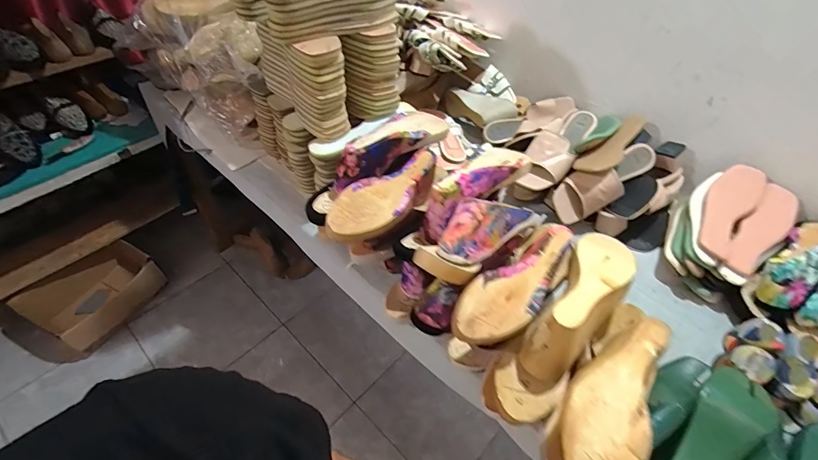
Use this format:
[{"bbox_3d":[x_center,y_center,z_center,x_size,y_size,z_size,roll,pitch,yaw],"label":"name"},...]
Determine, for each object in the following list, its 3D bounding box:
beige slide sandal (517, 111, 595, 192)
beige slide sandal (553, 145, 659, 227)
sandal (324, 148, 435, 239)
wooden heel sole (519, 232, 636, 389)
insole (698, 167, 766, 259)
[{"bbox_3d":[0.320,-0.172,0.836,0.095,0.074,0.245,35,69,24],"label":"beige slide sandal"},{"bbox_3d":[0.408,-0.097,0.810,0.227,0.116,0.094,-19,53,-20],"label":"beige slide sandal"},{"bbox_3d":[-0.026,-0.044,0.584,0.081,0.078,0.217,35,55,23],"label":"sandal"},{"bbox_3d":[0.227,0.082,0.491,0.079,0.089,0.233,32,67,22],"label":"wooden heel sole"},{"bbox_3d":[0.608,-0.041,0.738,0.087,0.048,0.231,40,78,10],"label":"insole"}]

